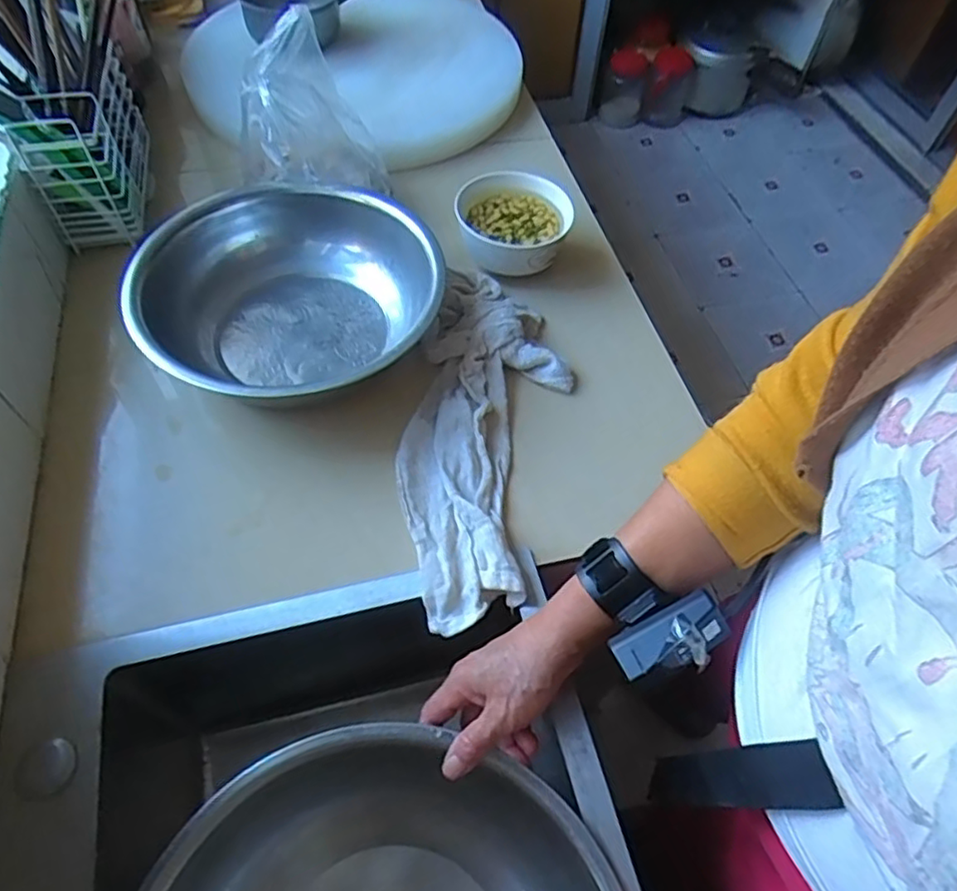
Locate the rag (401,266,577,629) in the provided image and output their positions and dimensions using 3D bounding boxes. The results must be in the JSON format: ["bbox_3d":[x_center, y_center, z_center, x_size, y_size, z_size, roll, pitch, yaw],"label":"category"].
[{"bbox_3d":[0.006,-0.020,0.595,0.143,0.042,0.377,8,56,3],"label":"rag"}]

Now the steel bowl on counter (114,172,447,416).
[{"bbox_3d":[-0.177,-0.140,0.638,0.272,0.086,0.273,1,56,-2],"label":"steel bowl on counter"}]

